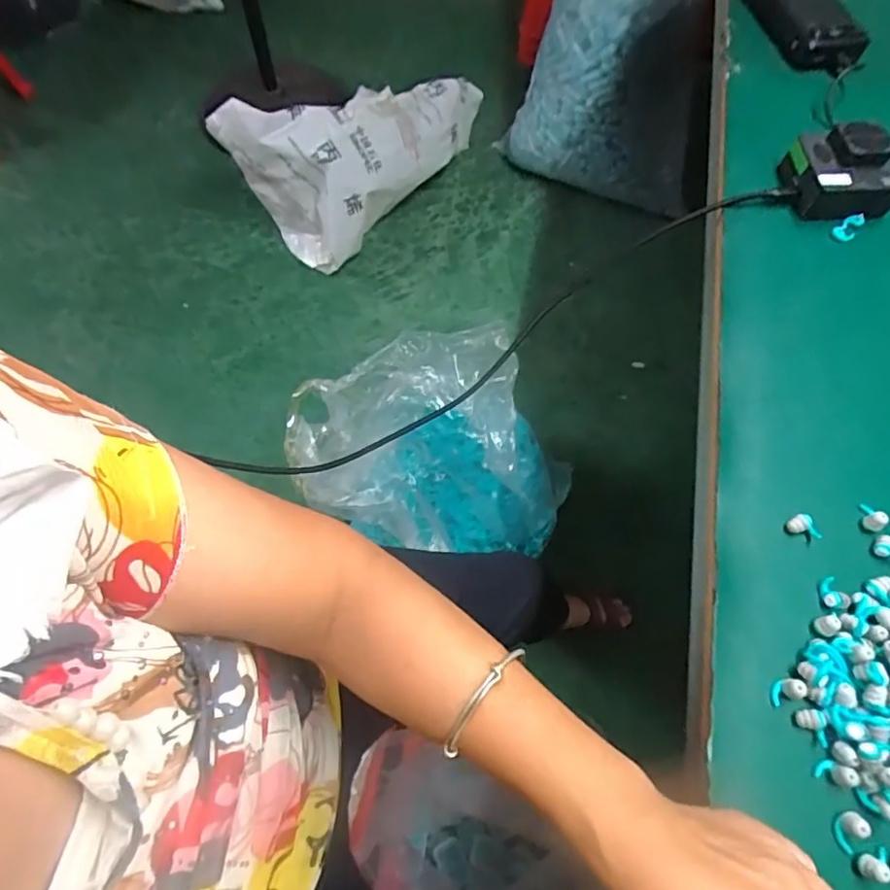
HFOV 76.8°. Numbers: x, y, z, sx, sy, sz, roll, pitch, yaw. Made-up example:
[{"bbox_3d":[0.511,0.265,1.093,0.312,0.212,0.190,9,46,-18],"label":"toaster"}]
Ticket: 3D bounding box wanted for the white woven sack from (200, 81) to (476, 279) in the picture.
[{"bbox_3d":[-0.186,-0.732,1.352,0.316,0.306,0.582,37,70,15],"label":"white woven sack"}]

